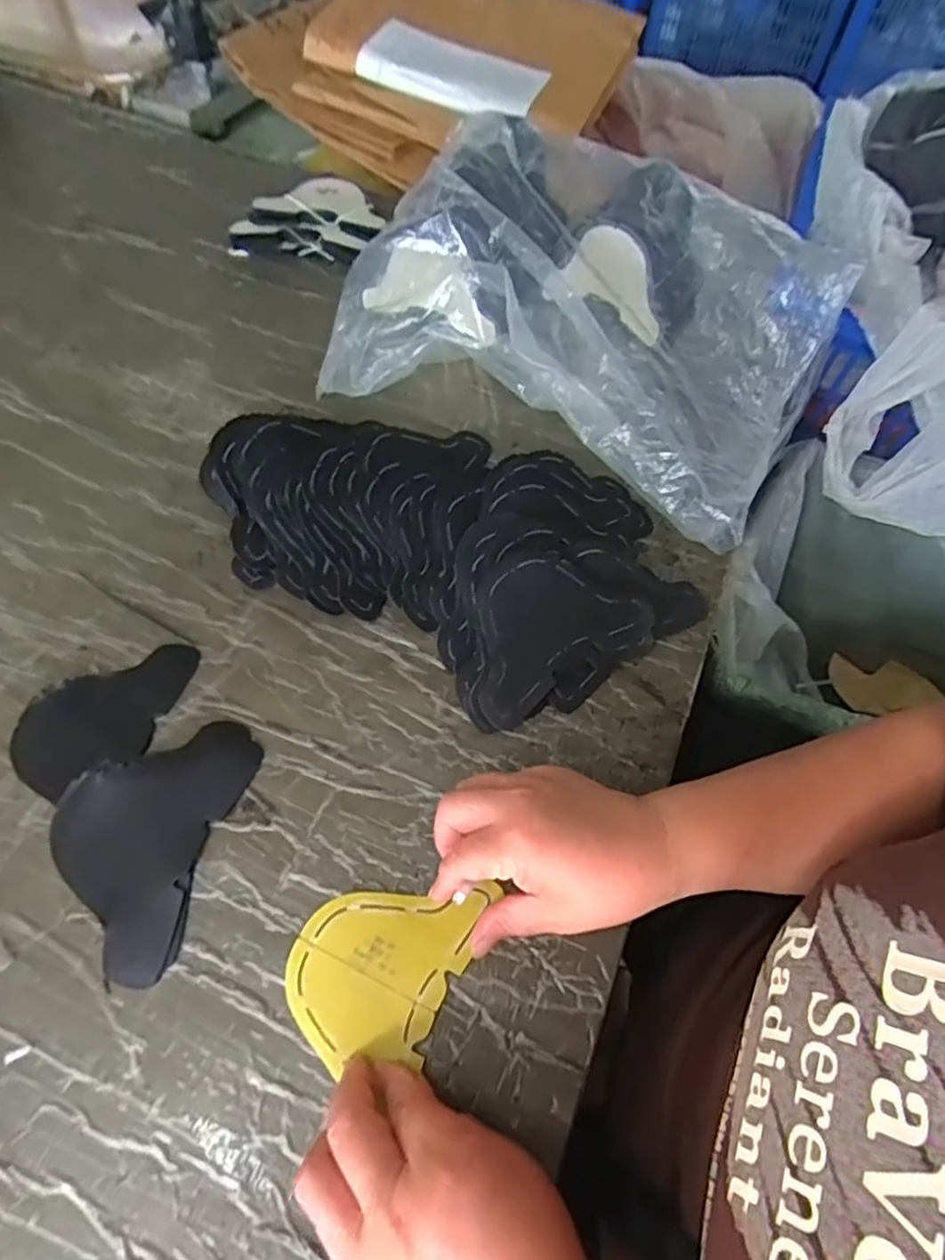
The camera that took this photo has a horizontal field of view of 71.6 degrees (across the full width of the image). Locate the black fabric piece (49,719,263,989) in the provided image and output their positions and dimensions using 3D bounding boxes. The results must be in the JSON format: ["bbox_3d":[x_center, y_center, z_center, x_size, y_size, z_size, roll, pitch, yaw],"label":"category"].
[{"bbox_3d":[-0.193,0.115,0.383,0.092,0.010,0.143,14,61,5],"label":"black fabric piece"}]

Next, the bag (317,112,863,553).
[{"bbox_3d":[0.093,-0.275,0.555,0.391,0.109,0.310,30,63,14],"label":"bag"}]

